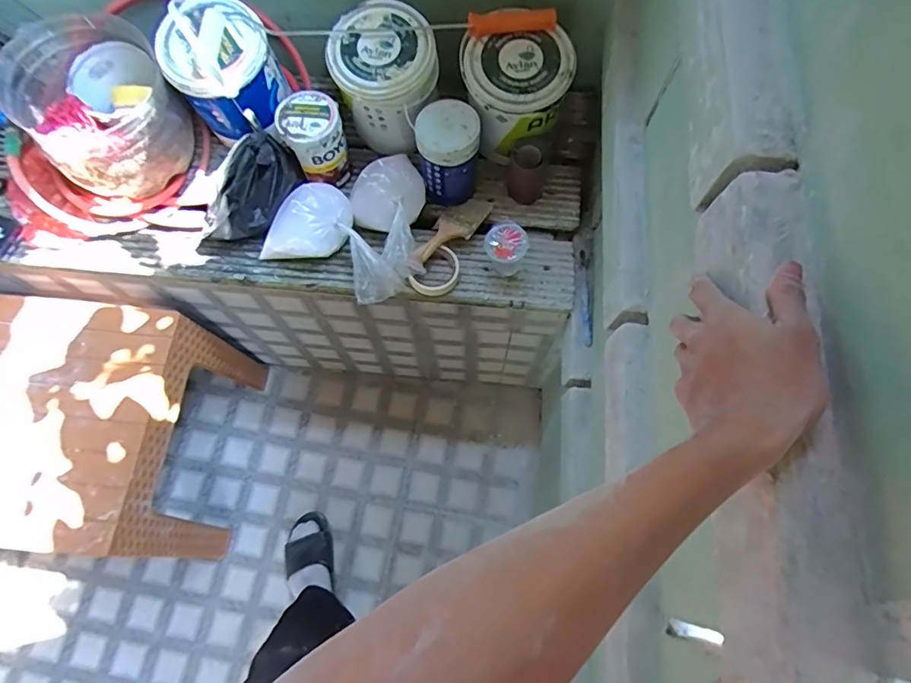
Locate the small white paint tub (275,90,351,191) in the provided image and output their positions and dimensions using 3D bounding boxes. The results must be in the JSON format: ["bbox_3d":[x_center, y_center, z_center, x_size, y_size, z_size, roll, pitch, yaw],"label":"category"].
[{"bbox_3d":[-0.255,-0.369,0.975,0.105,0.159,0.102,0,70,0],"label":"small white paint tub"}]

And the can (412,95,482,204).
[{"bbox_3d":[-0.012,-0.330,0.947,0.104,0.179,0.103,0,70,0],"label":"can"}]

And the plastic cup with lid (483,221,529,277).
[{"bbox_3d":[0.089,-0.160,0.934,0.074,0.095,0.068,15,70,6],"label":"plastic cup with lid"}]

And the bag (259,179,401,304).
[{"bbox_3d":[-0.231,-0.159,0.929,0.199,0.098,0.232,-28,72,-10],"label":"bag"}]

